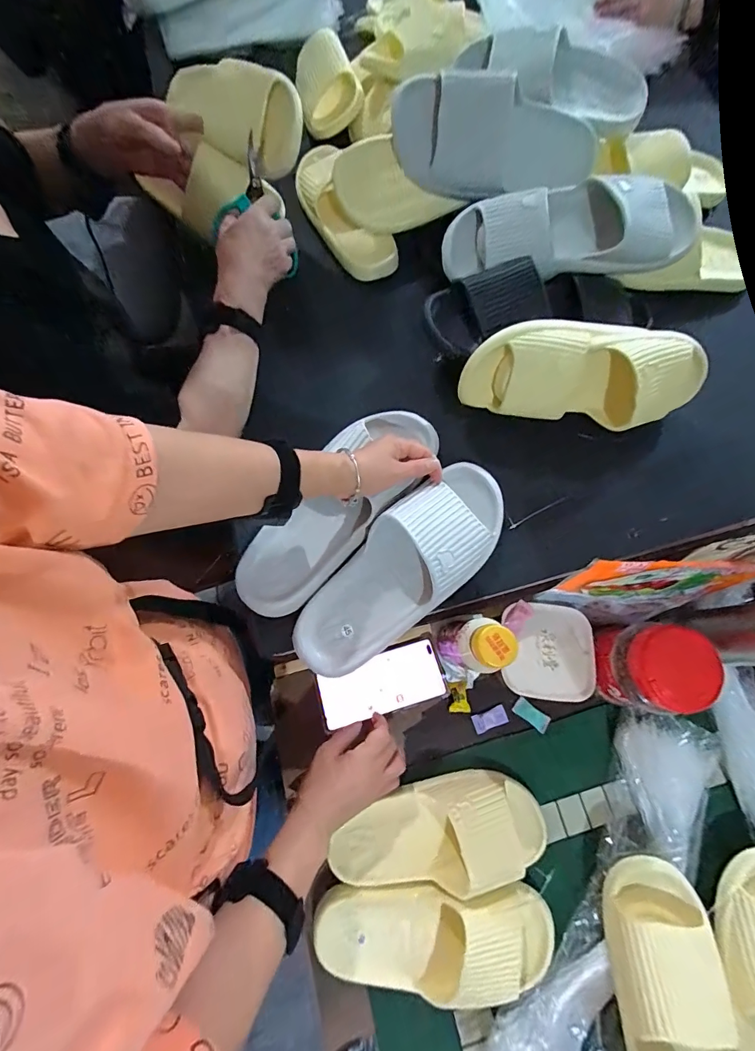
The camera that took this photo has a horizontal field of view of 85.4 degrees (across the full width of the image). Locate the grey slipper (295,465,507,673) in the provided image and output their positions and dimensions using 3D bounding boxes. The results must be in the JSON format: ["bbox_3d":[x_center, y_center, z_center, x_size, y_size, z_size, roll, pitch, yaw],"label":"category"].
[{"bbox_3d":[0.032,0.043,0.440,0.283,0.064,0.102,-44,79,-7],"label":"grey slipper"}]

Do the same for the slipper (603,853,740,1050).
[{"bbox_3d":[0.291,0.482,0.392,0.102,0.072,0.256,0,73,-1],"label":"slipper"}]

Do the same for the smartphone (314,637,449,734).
[{"bbox_3d":[0.005,0.207,0.531,0.161,0.013,0.074,-17,74,-6],"label":"smartphone"}]

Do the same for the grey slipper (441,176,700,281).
[{"bbox_3d":[0.252,-0.372,0.539,0.328,0.105,0.104,-2,73,-2],"label":"grey slipper"}]

